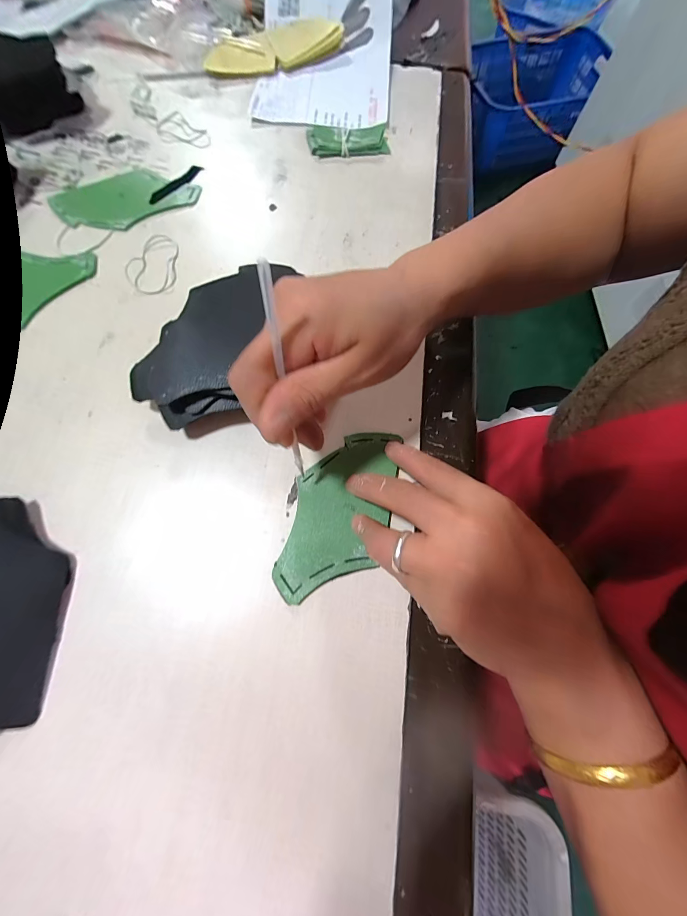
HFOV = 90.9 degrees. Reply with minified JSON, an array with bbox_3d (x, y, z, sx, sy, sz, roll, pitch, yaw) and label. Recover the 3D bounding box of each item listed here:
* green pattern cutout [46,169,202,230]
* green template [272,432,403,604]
[{"bbox_3d":[-0.207,-0.249,0.321,0.123,0.004,0.074,-29,75,-11],"label":"green pattern cutout"},{"bbox_3d":[-0.002,0.035,0.231,0.063,0.005,0.121,12,72,1],"label":"green template"}]

